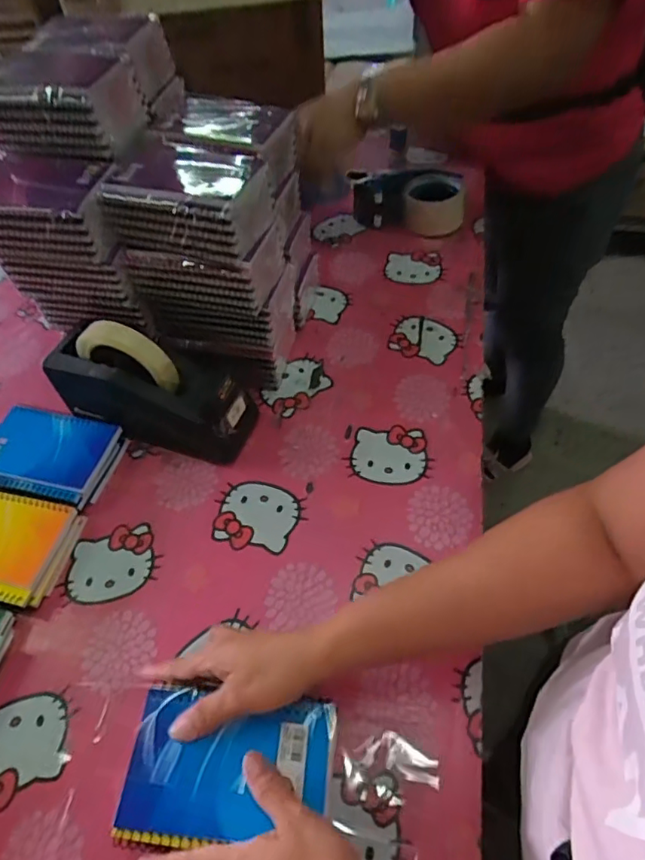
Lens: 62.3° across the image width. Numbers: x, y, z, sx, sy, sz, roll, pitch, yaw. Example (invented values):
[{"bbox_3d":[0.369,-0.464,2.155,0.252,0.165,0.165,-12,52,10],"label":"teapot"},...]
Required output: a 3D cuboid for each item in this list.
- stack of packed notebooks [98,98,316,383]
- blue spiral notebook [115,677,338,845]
[{"bbox_3d":[-0.109,-0.209,0.609,0.156,0.233,0.213,10,54,11],"label":"stack of packed notebooks"},{"bbox_3d":[-0.061,0.221,0.354,0.132,0.010,0.088,3,53,6],"label":"blue spiral notebook"}]

